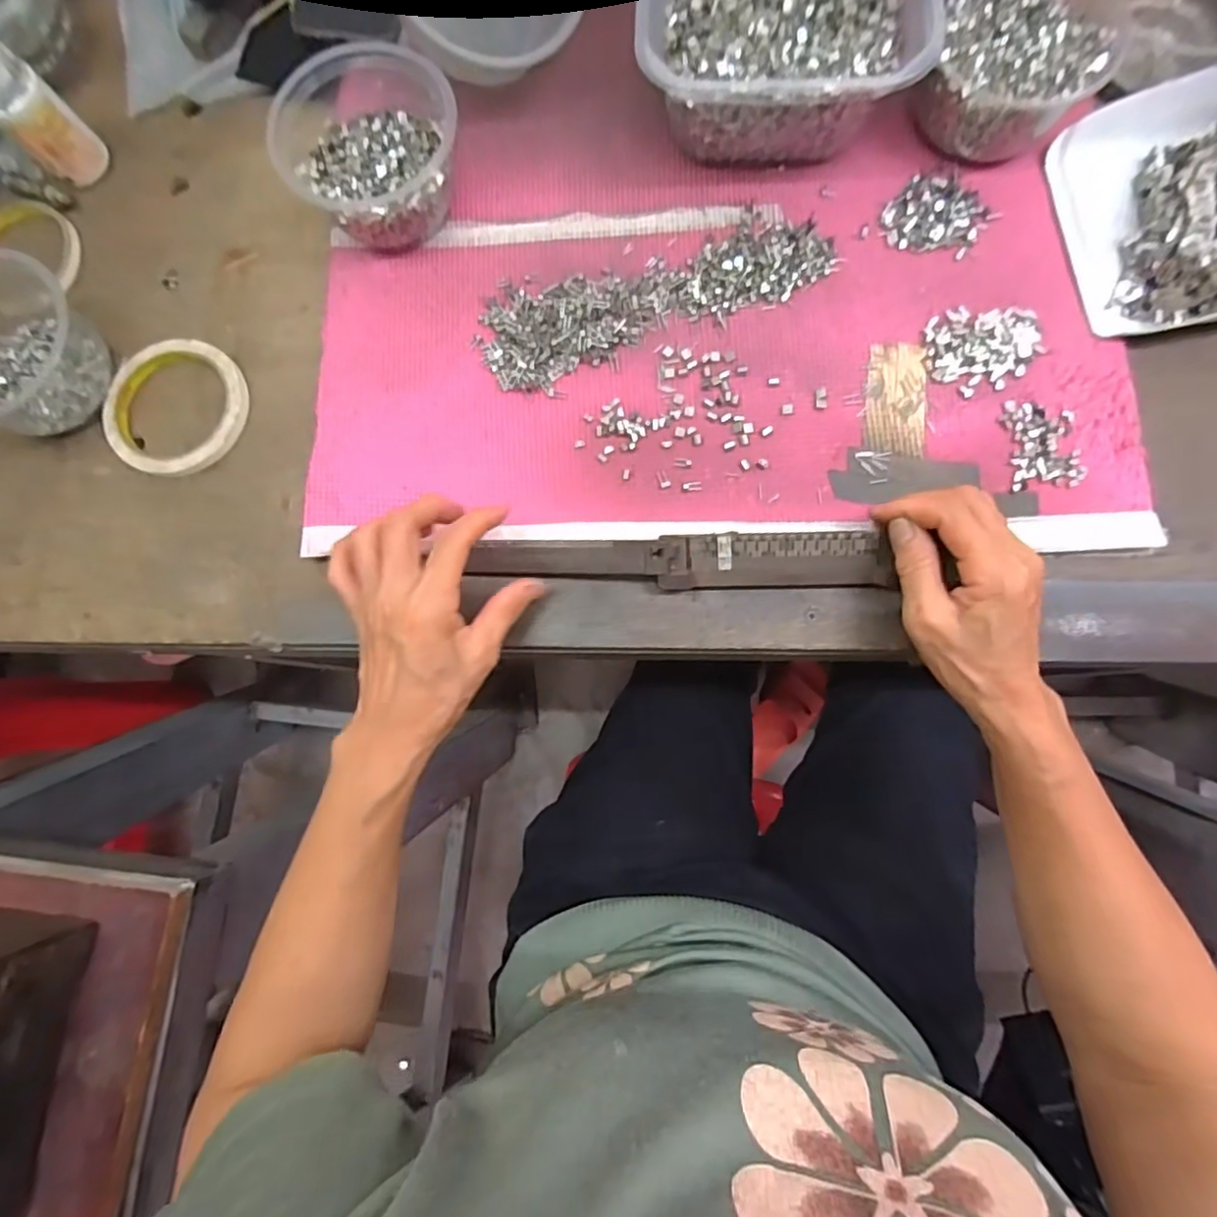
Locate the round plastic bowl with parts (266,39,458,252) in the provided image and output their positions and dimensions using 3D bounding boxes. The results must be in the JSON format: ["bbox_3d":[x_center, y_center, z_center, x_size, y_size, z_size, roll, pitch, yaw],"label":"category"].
[{"bbox_3d":[-0.158,-0.303,0.407,0.113,0.064,0.121,0,82,3],"label":"round plastic bowl with parts"}]

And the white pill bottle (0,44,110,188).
[{"bbox_3d":[-0.405,-0.347,0.429,0.045,0.080,0.039,-45,82,-3],"label":"white pill bottle"}]

